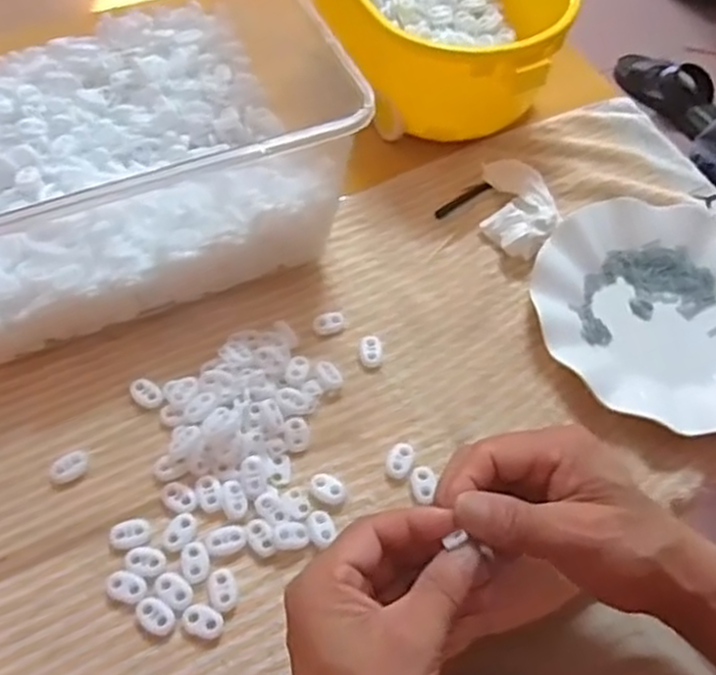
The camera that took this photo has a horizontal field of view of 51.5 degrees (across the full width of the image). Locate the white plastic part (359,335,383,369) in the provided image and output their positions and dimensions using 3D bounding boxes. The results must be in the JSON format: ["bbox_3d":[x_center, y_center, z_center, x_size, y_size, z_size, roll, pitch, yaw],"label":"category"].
[{"bbox_3d":[0.008,0.008,0.489,0.014,0.007,0.024,-4,59,-6],"label":"white plastic part"}]

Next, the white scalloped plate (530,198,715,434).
[{"bbox_3d":[0.218,-0.019,0.510,0.191,0.023,0.169,-3,59,-5],"label":"white scalloped plate"}]

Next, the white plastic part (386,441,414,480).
[{"bbox_3d":[0.025,0.074,0.450,0.015,0.005,0.023,14,59,6],"label":"white plastic part"}]

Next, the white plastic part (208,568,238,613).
[{"bbox_3d":[-0.073,0.137,0.403,0.014,0.008,0.022,-13,61,-11],"label":"white plastic part"}]

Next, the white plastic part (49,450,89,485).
[{"bbox_3d":[-0.169,0.076,0.437,0.022,0.012,0.014,-31,65,-20],"label":"white plastic part"}]

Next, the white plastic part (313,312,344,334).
[{"bbox_3d":[-0.019,-0.009,0.500,0.021,0.010,0.013,-13,61,-10],"label":"white plastic part"}]

